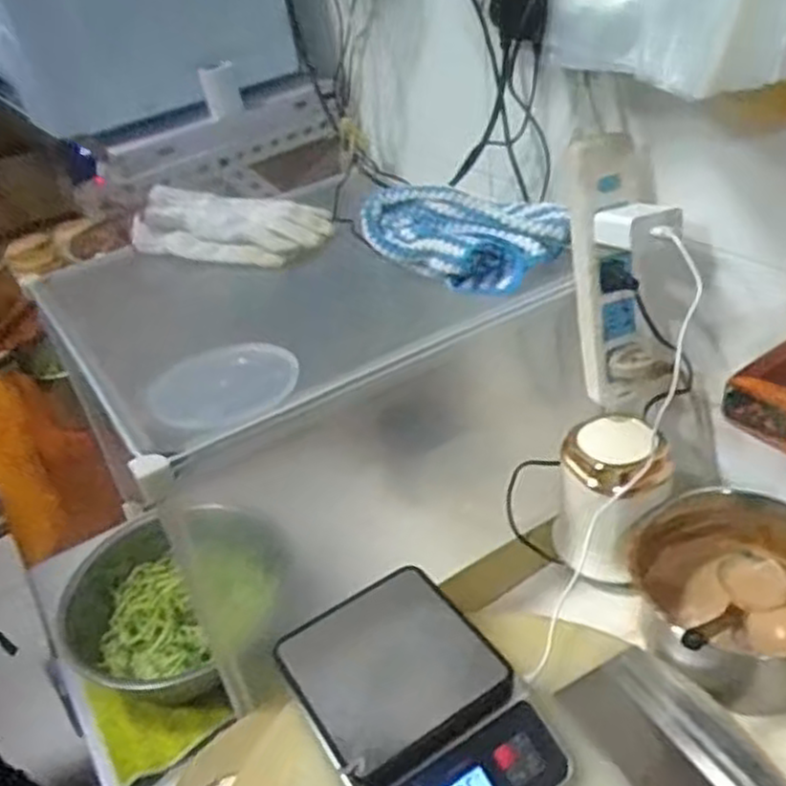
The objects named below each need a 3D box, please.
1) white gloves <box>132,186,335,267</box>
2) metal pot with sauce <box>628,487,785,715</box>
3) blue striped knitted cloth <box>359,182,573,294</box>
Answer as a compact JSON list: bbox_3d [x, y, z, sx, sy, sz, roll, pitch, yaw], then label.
[{"bbox_3d":[-0.184,-0.199,0.862,0.238,0.051,0.134,3,36,15],"label":"white gloves"},{"bbox_3d":[0.303,0.170,0.648,0.167,0.101,0.158,-5,35,4],"label":"metal pot with sauce"},{"bbox_3d":[0.067,-0.156,0.731,0.190,0.061,0.109,24,46,37],"label":"blue striped knitted cloth"}]

